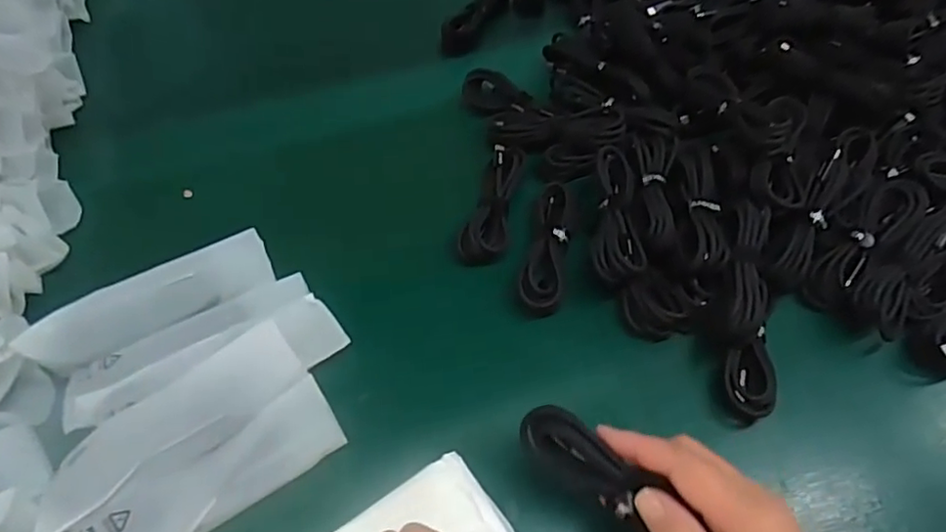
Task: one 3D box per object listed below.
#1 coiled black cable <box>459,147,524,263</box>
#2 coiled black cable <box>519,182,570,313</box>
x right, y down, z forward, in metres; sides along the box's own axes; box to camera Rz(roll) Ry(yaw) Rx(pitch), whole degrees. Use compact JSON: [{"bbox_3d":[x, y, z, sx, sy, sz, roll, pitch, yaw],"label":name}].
[{"bbox_3d":[0.018,-0.048,0.470,0.029,0.027,0.110,15,57,8],"label":"coiled black cable"},{"bbox_3d":[0.054,-0.014,0.444,0.028,0.015,0.110,10,56,5],"label":"coiled black cable"}]

